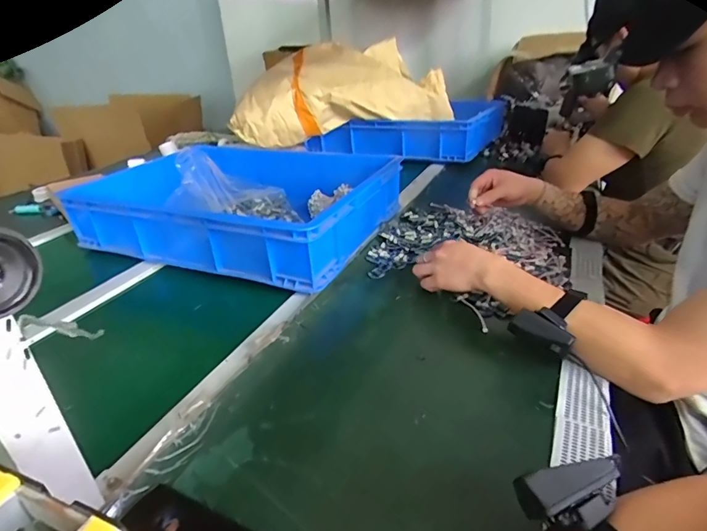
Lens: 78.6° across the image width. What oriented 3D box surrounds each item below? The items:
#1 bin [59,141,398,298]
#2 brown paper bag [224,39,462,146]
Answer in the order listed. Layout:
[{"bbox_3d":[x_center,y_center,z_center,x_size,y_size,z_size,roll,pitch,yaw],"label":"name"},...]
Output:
[{"bbox_3d":[-0.227,-0.139,0.926,0.566,0.131,0.427,10,31,22],"label":"bin"},{"bbox_3d":[-0.028,-0.531,1.340,0.657,0.276,0.231,-4,29,-3],"label":"brown paper bag"}]

